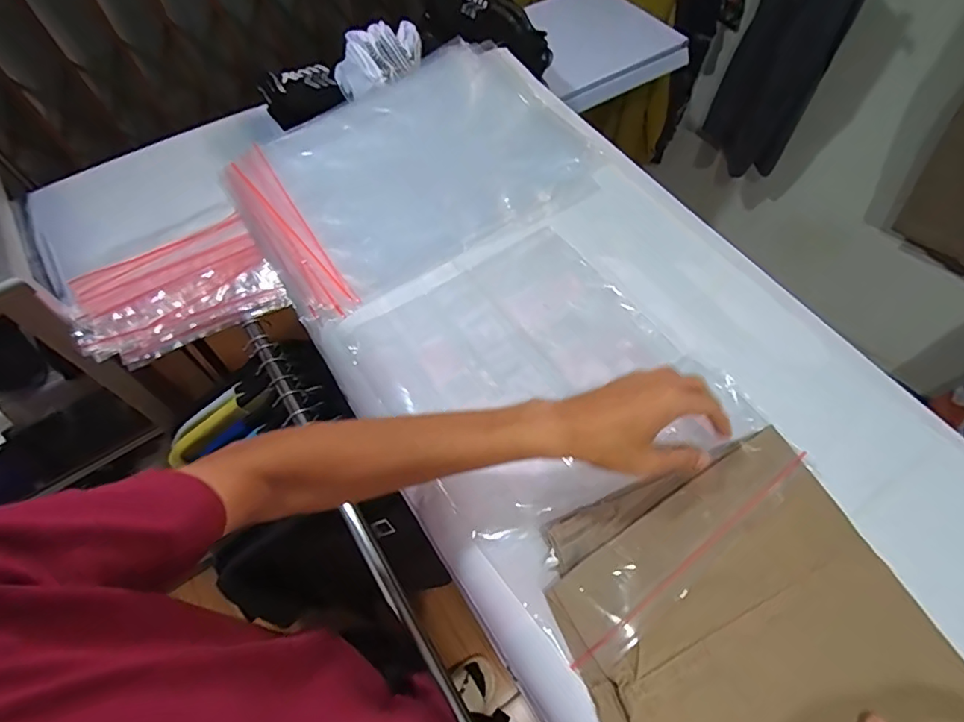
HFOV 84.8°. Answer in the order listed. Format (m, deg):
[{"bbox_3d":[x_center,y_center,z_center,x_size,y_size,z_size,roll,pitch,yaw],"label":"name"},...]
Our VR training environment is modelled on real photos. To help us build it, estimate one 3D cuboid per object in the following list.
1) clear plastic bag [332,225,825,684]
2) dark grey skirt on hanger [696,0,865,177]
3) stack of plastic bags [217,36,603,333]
[{"bbox_3d":[0.076,0.038,0.533,0.282,0.029,0.400,-33,60,-13],"label":"clear plastic bag"},{"bbox_3d":[0.666,-0.682,1.202,0.070,0.498,0.251,-14,61,-6],"label":"dark grey skirt on hanger"},{"bbox_3d":[-0.088,-0.259,0.687,0.432,0.054,0.318,-28,64,-14],"label":"stack of plastic bags"}]

